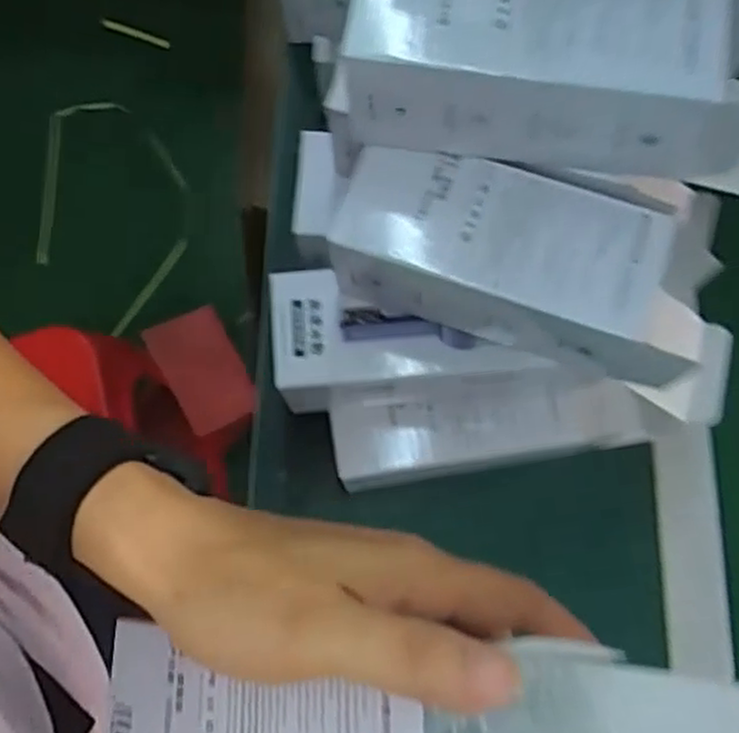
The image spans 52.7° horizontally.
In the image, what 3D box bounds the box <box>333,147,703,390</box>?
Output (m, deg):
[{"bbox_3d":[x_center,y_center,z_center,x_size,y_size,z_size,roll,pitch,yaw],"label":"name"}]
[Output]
[{"bbox_3d":[0.078,-0.054,0.400,0.186,0.072,0.071,19,75,7],"label":"box"}]

